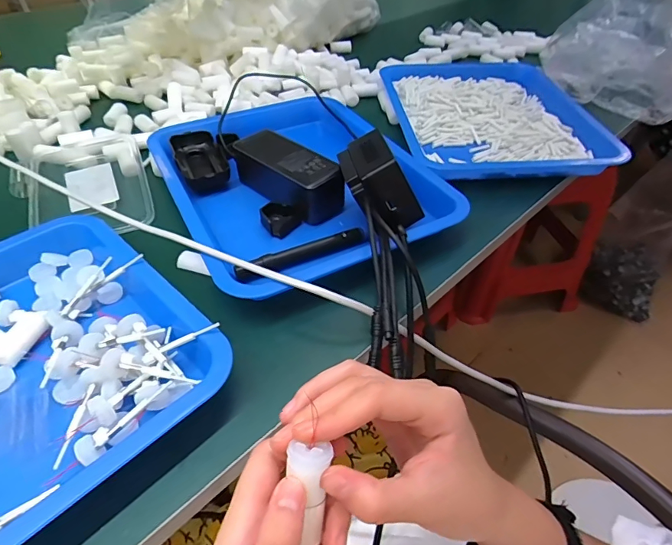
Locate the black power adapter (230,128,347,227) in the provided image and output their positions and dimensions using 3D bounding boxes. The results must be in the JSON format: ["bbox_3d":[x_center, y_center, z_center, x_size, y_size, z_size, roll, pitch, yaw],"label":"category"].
[{"bbox_3d":[-0.053,-0.109,0.464,0.062,0.042,0.133,-32,54,-29],"label":"black power adapter"}]

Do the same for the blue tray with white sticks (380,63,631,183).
[{"bbox_3d":[0.212,-0.238,0.611,0.267,0.037,0.350,-2,45,-4],"label":"blue tray with white sticks"}]

